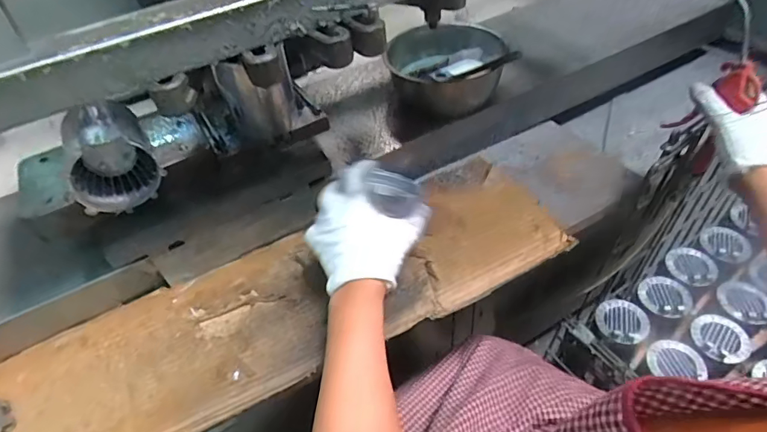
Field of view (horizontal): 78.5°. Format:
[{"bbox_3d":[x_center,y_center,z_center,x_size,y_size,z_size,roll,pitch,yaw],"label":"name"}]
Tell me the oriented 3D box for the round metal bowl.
[{"bbox_3d":[0.102,-0.236,0.761,0.183,0.099,0.183,-3,47,3],"label":"round metal bowl"}]

